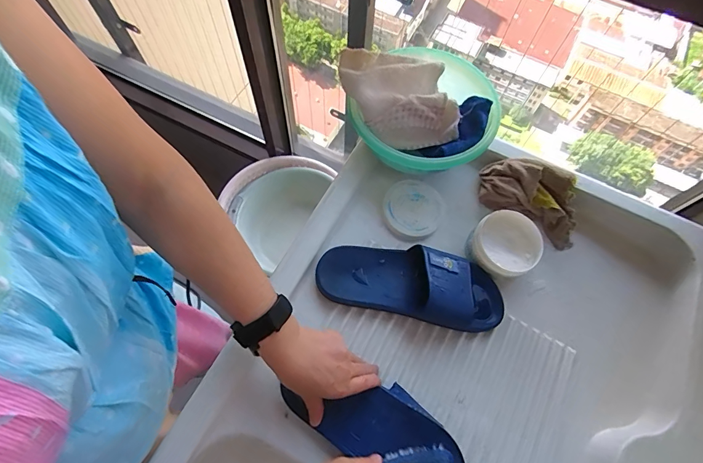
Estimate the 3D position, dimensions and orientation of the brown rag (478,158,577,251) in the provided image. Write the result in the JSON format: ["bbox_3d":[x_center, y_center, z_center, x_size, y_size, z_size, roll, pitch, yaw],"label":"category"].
[{"bbox_3d":[0.289,-0.054,0.624,0.165,0.072,0.085,26,67,9],"label":"brown rag"}]

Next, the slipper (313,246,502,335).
[{"bbox_3d":[0.083,0.073,0.546,0.255,0.085,0.091,11,66,3],"label":"slipper"}]

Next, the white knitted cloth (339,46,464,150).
[{"bbox_3d":[0.072,-0.199,0.585,0.171,0.071,0.124,-2,66,-3],"label":"white knitted cloth"}]

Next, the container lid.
[{"bbox_3d":[0.098,-0.036,0.610,0.091,0.023,0.096,1,66,-2],"label":"container lid"}]

